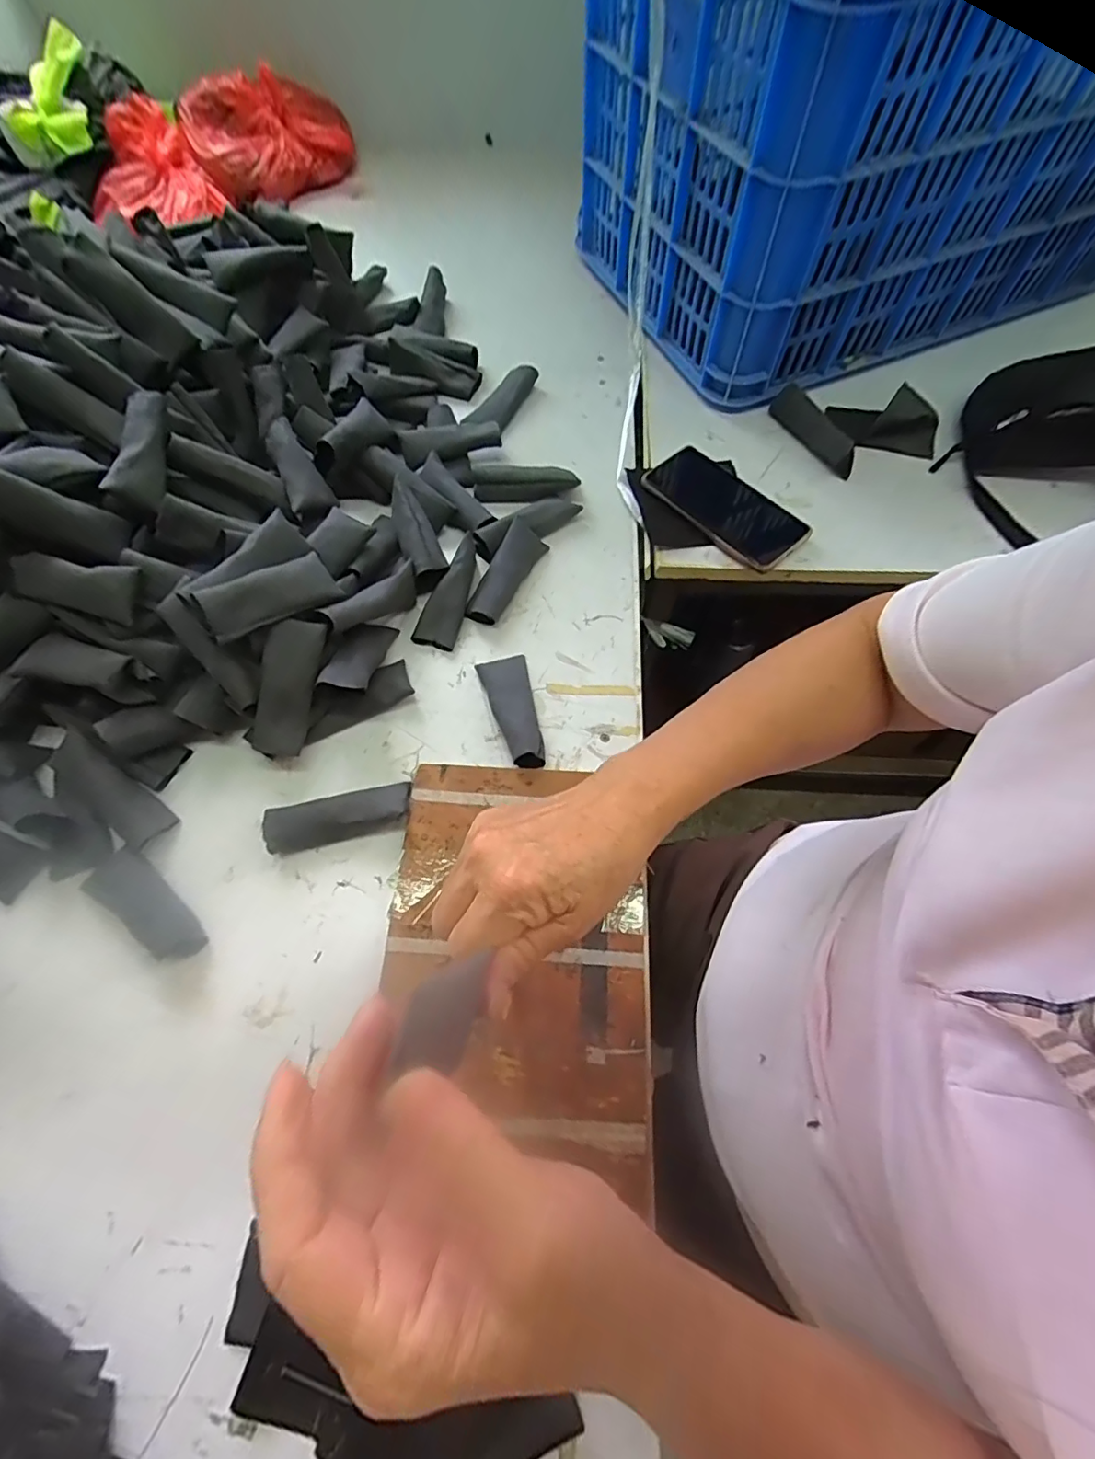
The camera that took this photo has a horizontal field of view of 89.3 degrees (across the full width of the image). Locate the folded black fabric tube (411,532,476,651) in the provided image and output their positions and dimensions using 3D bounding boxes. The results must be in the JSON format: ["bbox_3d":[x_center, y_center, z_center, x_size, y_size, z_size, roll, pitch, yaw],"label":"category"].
[{"bbox_3d":[-0.085,-0.122,0.498,0.033,0.020,0.104,19,83,10],"label":"folded black fabric tube"}]

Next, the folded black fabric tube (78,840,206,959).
[{"bbox_3d":[-0.289,0.127,0.402,0.101,0.010,0.040,33,69,15],"label":"folded black fabric tube"}]

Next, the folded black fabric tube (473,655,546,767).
[{"bbox_3d":[-0.029,-0.017,0.455,0.040,0.029,0.103,-12,65,-5],"label":"folded black fabric tube"}]

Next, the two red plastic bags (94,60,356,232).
[{"bbox_3d":[-0.450,-0.798,0.766,0.351,0.099,0.145,-39,70,-16],"label":"two red plastic bags"}]

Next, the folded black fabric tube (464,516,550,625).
[{"bbox_3d":[-0.039,-0.144,0.511,0.033,0.025,0.104,26,68,12],"label":"folded black fabric tube"}]

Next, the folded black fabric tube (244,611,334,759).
[{"bbox_3d":[-0.201,-0.035,0.430,0.040,0.017,0.111,14,96,-26],"label":"folded black fabric tube"}]

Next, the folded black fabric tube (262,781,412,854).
[{"bbox_3d":[-0.158,0.066,0.421,0.105,0.025,0.034,-12,65,-5],"label":"folded black fabric tube"}]

